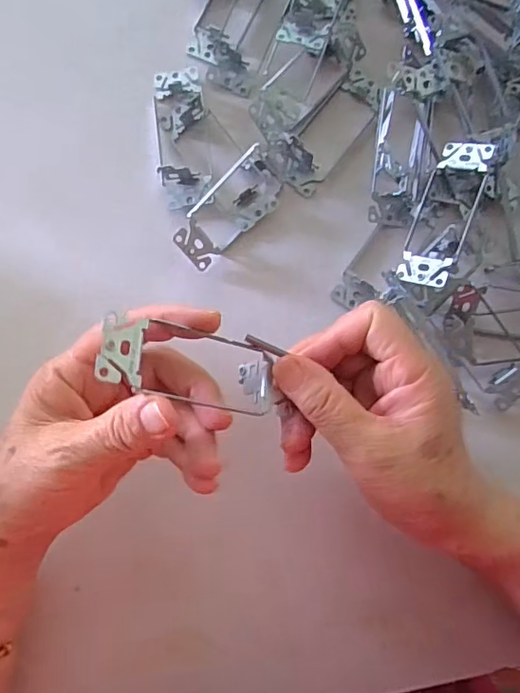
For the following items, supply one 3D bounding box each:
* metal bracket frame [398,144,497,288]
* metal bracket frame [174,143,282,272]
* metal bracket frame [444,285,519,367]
[{"bbox_3d":[0.126,-0.089,0.362,0.037,0.015,0.110,16,78,32],"label":"metal bracket frame"},{"bbox_3d":[-0.021,-0.097,0.366,0.040,0.025,0.090,44,84,3],"label":"metal bracket frame"},{"bbox_3d":[0.180,-0.018,0.364,0.104,0.021,0.053,-8,84,-3],"label":"metal bracket frame"}]

